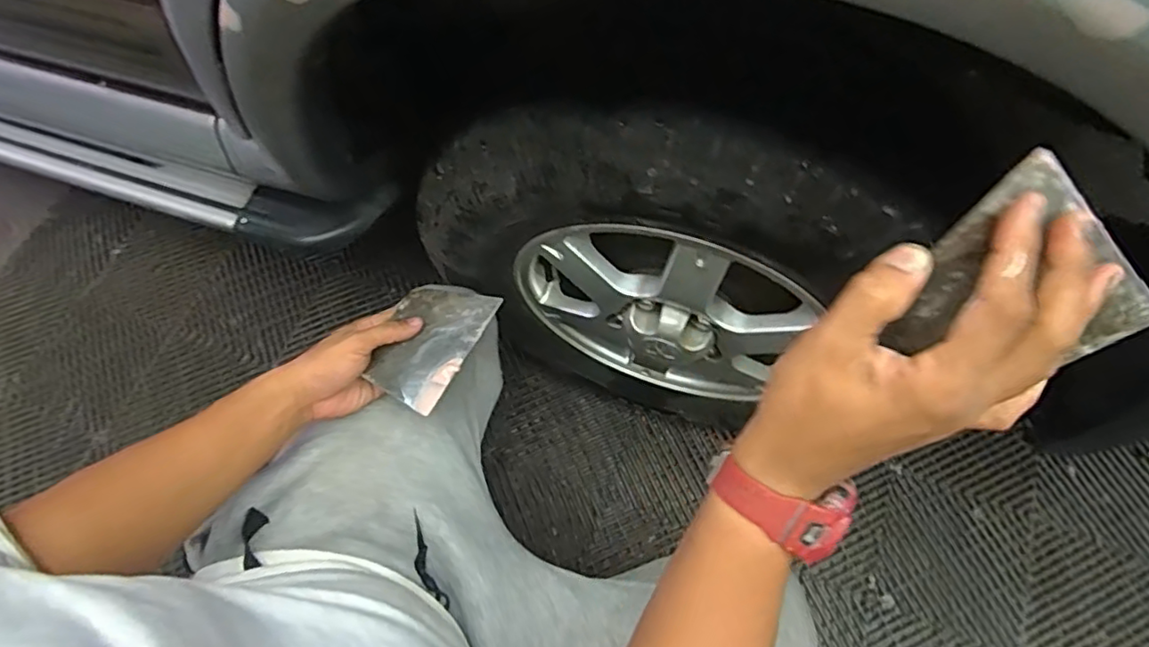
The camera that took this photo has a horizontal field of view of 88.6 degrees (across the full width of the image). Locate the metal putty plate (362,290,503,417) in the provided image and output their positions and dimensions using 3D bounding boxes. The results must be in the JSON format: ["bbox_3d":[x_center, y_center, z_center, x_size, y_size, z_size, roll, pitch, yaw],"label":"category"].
[{"bbox_3d":[-0.148,0.018,0.588,0.093,0.008,0.136,16,55,18],"label":"metal putty plate"}]

